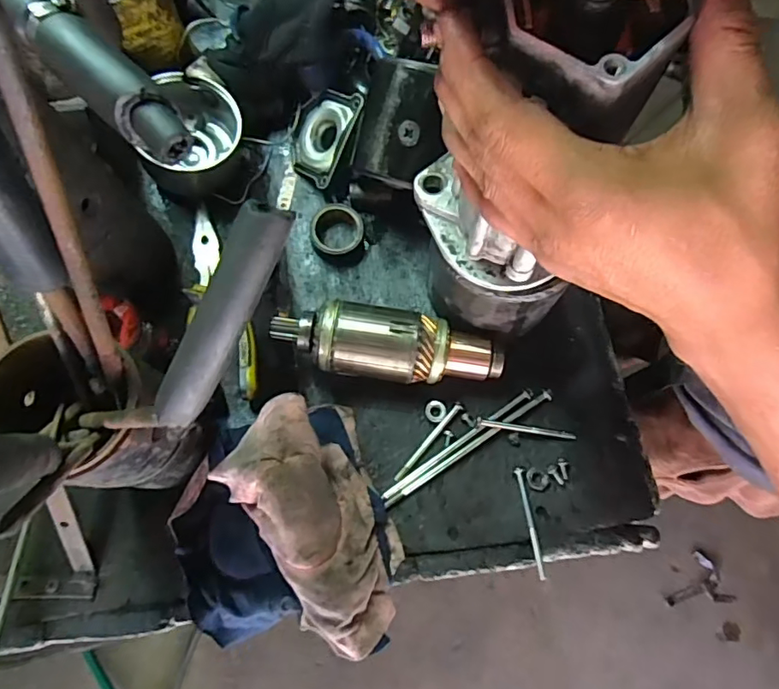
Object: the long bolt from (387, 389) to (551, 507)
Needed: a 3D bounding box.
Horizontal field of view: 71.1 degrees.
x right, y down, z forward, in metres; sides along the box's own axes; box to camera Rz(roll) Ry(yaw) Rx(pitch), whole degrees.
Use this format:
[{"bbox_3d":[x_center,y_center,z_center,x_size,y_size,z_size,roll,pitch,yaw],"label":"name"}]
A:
[{"bbox_3d":[0.066,0.082,0.439,0.160,0.006,0.008,-33,76,-7],"label":"long bolt"}]

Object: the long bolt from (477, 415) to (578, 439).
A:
[{"bbox_3d":[0.111,0.068,0.442,0.081,0.007,0.007,8,75,1],"label":"long bolt"}]

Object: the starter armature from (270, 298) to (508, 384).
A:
[{"bbox_3d":[-0.001,0.002,0.442,0.180,0.058,0.053,7,75,3],"label":"starter armature"}]

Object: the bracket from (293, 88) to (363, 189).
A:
[{"bbox_3d":[-0.060,-0.189,0.494,0.068,0.016,0.080,36,108,31],"label":"bracket"}]

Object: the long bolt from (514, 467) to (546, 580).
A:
[{"bbox_3d":[0.109,0.138,0.423,0.008,0.007,0.082,-6,76,-3],"label":"long bolt"}]

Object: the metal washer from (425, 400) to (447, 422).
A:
[{"bbox_3d":[0.038,0.055,0.451,0.017,0.004,0.018,0,75,2],"label":"metal washer"}]

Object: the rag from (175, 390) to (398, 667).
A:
[{"bbox_3d":[-0.078,0.138,0.393,0.151,0.067,0.176,-22,75,-4],"label":"rag"}]

